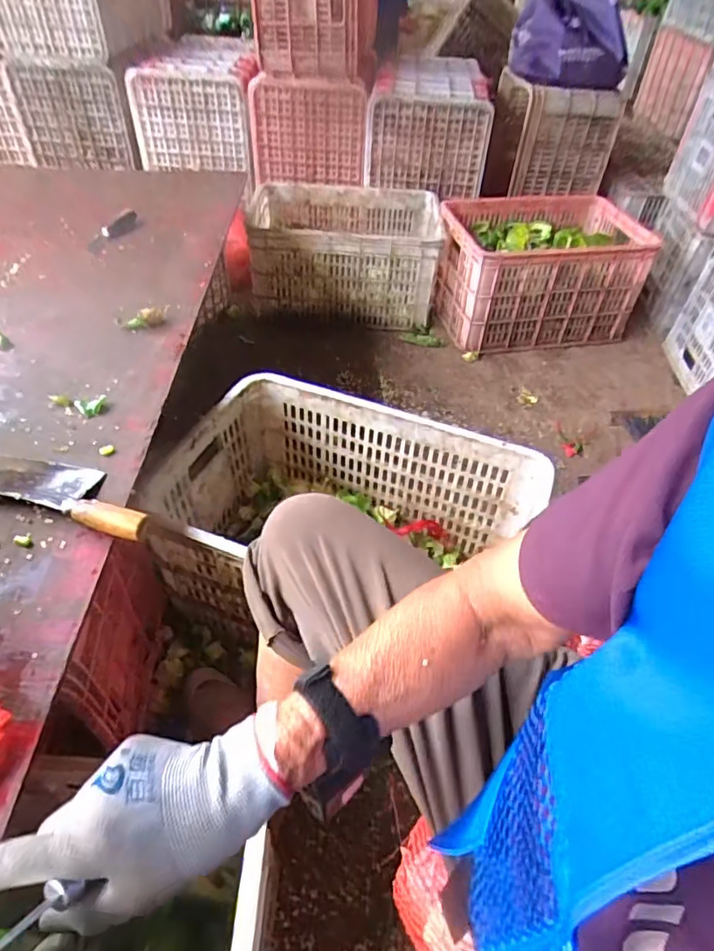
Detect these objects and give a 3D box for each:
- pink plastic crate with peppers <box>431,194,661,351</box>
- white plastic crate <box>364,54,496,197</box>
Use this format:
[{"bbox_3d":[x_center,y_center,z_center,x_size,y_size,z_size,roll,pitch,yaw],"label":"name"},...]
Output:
[{"bbox_3d":[0.488,-0.572,1.567,0.525,0.264,0.357,-5,47,-10],"label":"pink plastic crate with peppers"},{"bbox_3d":[0.218,-1.038,1.646,0.342,0.265,0.417,9,46,4],"label":"white plastic crate"}]

